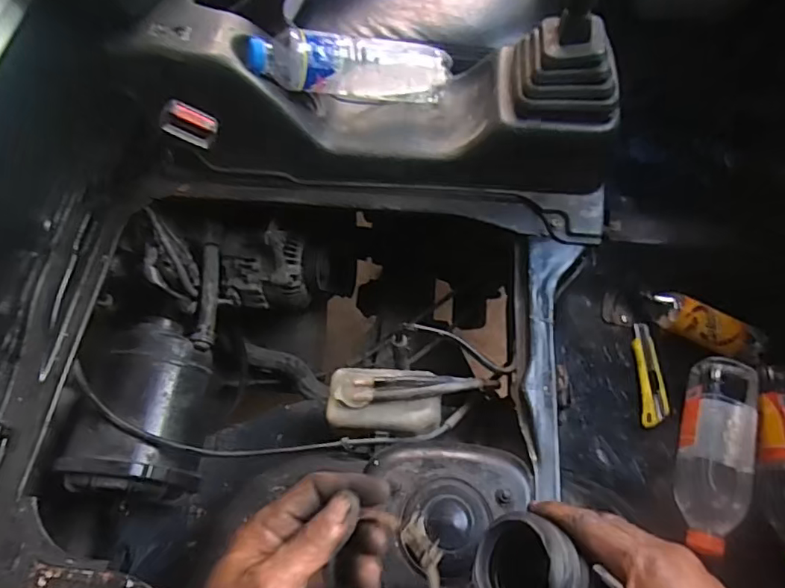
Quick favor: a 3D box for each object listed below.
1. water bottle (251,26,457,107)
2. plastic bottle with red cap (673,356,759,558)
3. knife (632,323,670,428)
[{"bbox_3d":[-0.043,-0.252,0.611,0.233,0.072,0.061,-3,64,-22],"label":"water bottle"},{"bbox_3d":[0.431,0.206,0.716,0.081,0.064,0.262,16,66,5],"label":"plastic bottle with red cap"},{"bbox_3d":[0.374,0.117,0.787,0.037,0.014,0.152,4,65,-1],"label":"knife"}]

